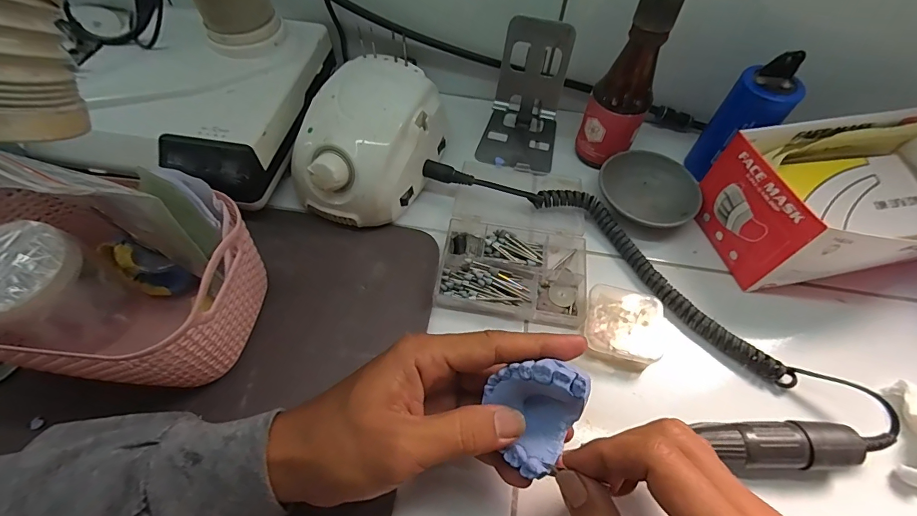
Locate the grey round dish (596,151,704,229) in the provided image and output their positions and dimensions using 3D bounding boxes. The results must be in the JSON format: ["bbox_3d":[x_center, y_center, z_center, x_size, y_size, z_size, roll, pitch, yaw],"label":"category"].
[{"bbox_3d":[0.177,-0.063,0.390,0.089,0.022,0.080,12,57,5],"label":"grey round dish"}]

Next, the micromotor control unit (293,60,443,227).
[{"bbox_3d":[-0.078,-0.100,0.366,0.102,0.078,0.140,20,58,9],"label":"micromotor control unit"}]

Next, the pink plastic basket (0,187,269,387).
[{"bbox_3d":[-0.226,0.018,0.272,0.173,0.094,0.112,7,57,0],"label":"pink plastic basket"}]

